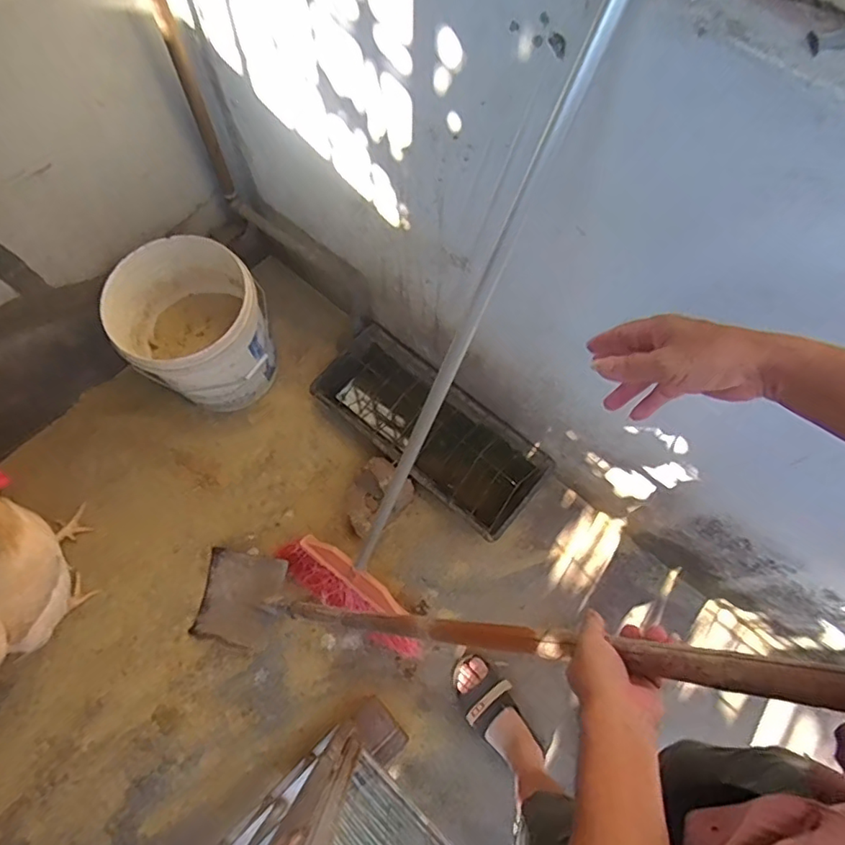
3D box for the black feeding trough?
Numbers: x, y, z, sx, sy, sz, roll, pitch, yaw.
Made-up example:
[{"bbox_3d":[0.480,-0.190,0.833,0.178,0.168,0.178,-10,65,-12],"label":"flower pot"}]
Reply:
[{"bbox_3d":[0.013,0.006,1.348,0.578,0.132,0.239,39,73,13],"label":"black feeding trough"}]

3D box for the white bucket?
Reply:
[{"bbox_3d":[-0.514,-0.208,1.310,0.299,0.304,0.308,0,69,-1],"label":"white bucket"}]

